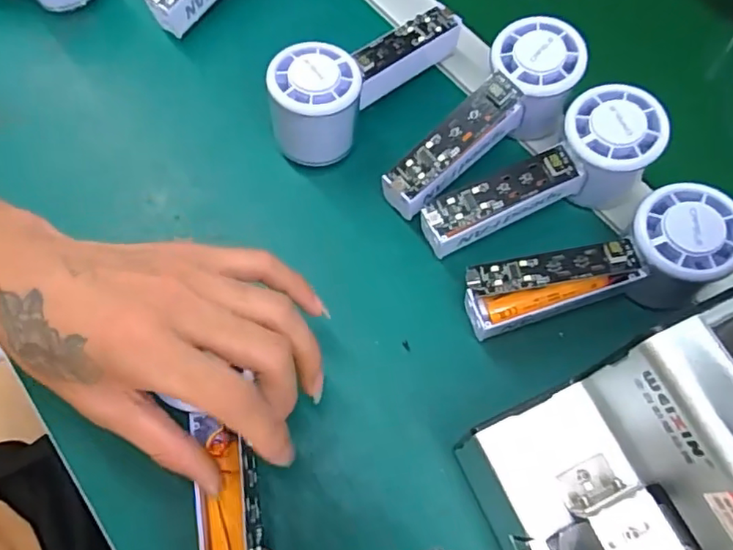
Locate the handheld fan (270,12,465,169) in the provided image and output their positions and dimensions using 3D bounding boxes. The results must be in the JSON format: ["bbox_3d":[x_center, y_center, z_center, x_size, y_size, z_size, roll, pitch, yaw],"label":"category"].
[{"bbox_3d":[-0.004,-0.136,0.384,0.057,0.066,0.153,38,73,14],"label":"handheld fan"}]

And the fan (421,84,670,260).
[{"bbox_3d":[0.106,-0.054,0.349,0.149,0.064,0.058,-27,71,-10],"label":"fan"}]

